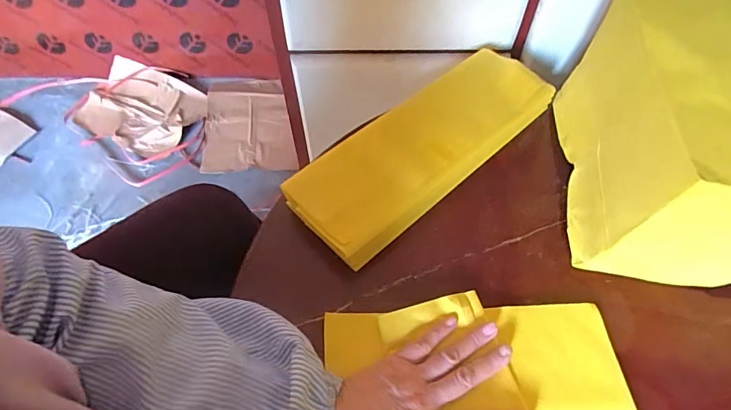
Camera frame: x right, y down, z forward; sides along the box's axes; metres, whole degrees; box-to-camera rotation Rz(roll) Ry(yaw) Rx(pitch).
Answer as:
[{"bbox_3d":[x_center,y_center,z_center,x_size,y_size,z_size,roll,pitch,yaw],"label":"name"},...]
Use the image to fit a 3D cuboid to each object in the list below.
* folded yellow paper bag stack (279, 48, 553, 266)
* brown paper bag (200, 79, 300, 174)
[{"bbox_3d":[0.075,-0.075,0.516,0.348,0.042,0.119,-37,65,-21],"label":"folded yellow paper bag stack"},{"bbox_3d":[-0.325,-0.235,1.233,0.252,0.043,0.333,-4,58,-3],"label":"brown paper bag"}]

